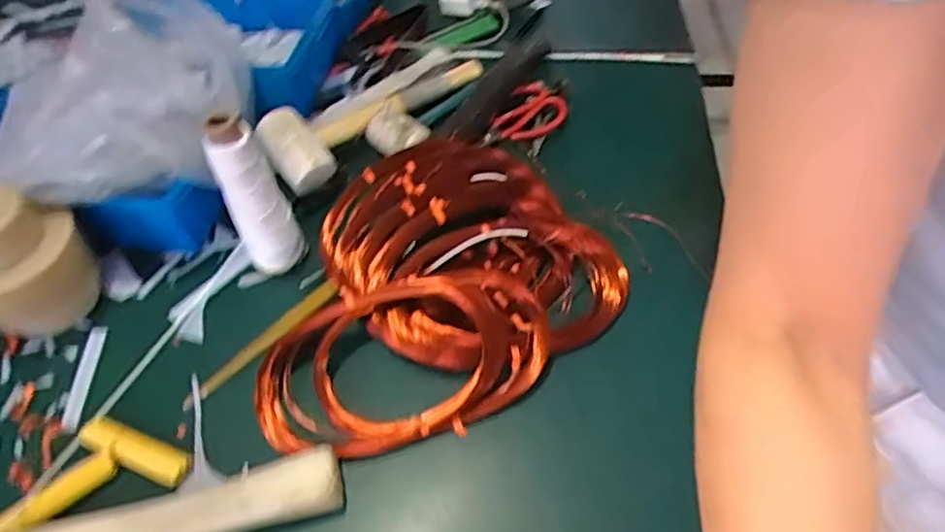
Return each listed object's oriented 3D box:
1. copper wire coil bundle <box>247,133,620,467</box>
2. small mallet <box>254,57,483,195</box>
[{"bbox_3d":[-0.054,0.009,0.576,0.310,0.048,0.279,-23,53,-15],"label":"copper wire coil bundle"},{"bbox_3d":[-0.114,-0.199,0.741,0.079,0.060,0.305,33,59,26],"label":"small mallet"}]

